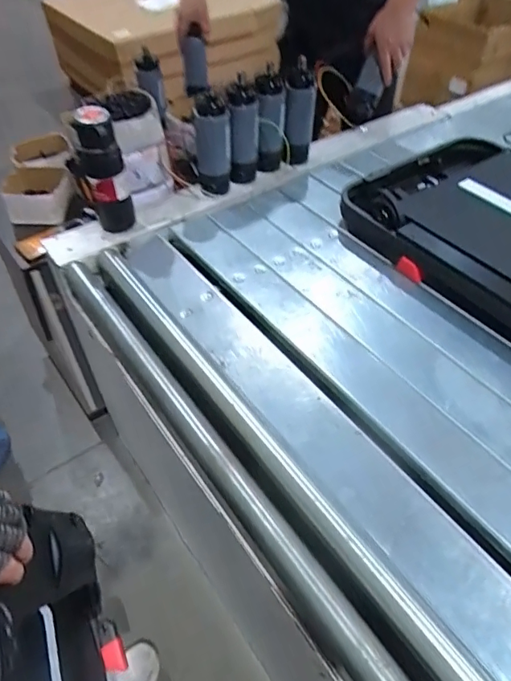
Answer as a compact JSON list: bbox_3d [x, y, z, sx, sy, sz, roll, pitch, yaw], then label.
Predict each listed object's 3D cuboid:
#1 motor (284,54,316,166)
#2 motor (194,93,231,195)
[{"bbox_3d":[0.106,-0.539,1.159,0.069,0.223,0.075,4,48,4],"label":"motor"},{"bbox_3d":[-0.095,-0.442,1.078,0.075,0.216,0.084,-7,48,-6],"label":"motor"}]

